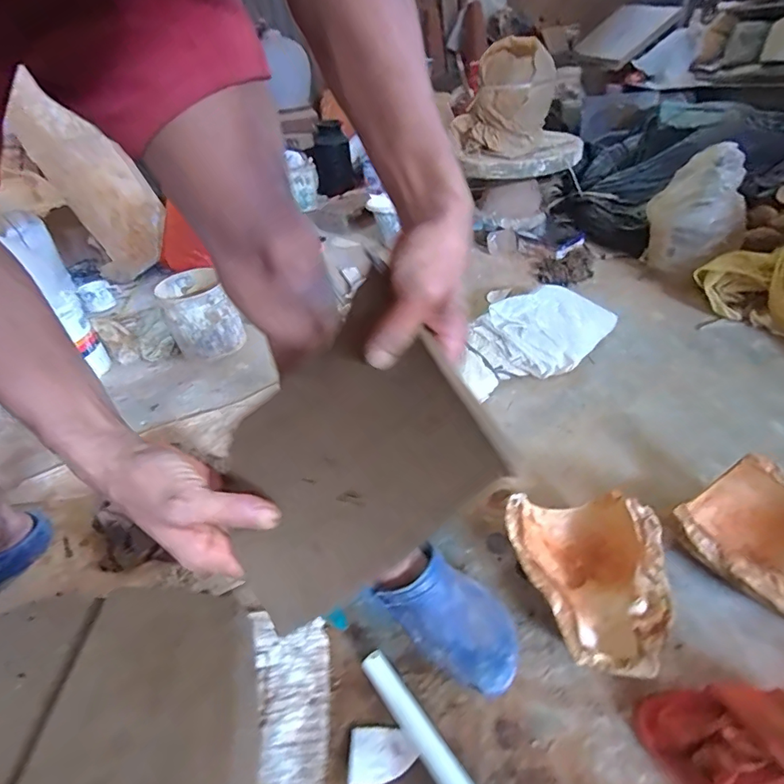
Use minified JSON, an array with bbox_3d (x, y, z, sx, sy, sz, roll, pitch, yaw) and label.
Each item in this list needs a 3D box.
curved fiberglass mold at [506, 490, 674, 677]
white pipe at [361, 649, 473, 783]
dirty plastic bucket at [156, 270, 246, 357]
[{"bbox_3d":[0.255,0.244,0.614,0.193,0.087,0.228,0,39,10],"label":"curved fiberglass mold"},{"bbox_3d":[0.052,0.405,0.499,0.031,0.023,0.265,-29,43,-24],"label":"white pipe"},{"bbox_3d":[-0.494,-0.193,1.202,0.173,0.183,0.197,-27,43,-25],"label":"dirty plastic bucket"}]

